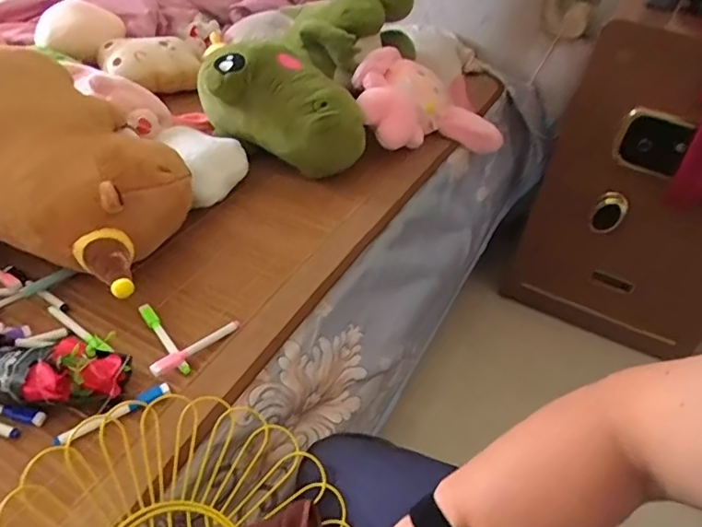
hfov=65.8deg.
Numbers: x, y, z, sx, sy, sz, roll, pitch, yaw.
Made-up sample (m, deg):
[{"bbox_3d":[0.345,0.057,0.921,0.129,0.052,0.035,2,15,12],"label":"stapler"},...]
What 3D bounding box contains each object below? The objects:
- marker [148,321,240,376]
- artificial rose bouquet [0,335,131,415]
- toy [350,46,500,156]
[{"bbox_3d":[-0.172,0.095,0.605,0.016,0.019,0.106,37,50,28],"label":"marker"},{"bbox_3d":[-0.305,0.111,0.552,0.142,0.050,0.081,4,43,-3],"label":"artificial rose bouquet"},{"bbox_3d":[0.142,-0.280,0.950,0.274,0.118,0.141,9,43,3],"label":"toy"}]

